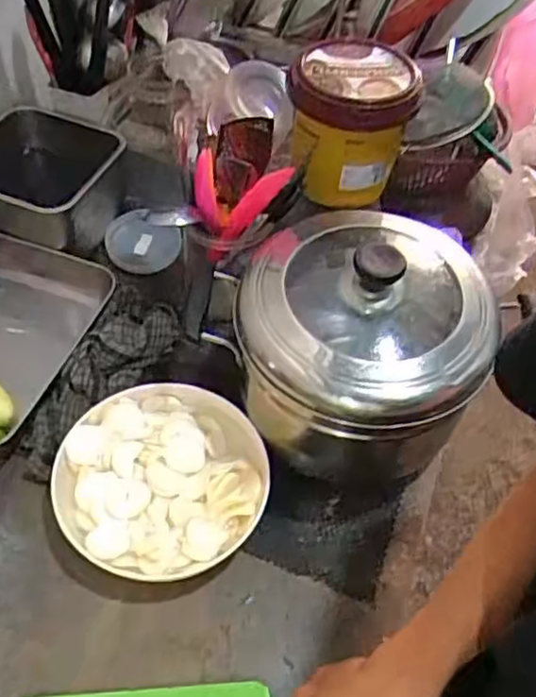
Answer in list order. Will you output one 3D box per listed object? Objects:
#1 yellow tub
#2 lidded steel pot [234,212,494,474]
[{"bbox_3d":[0.079,-0.217,0.696,0.116,0.128,0.118,3,51,-3],"label":"yellow tub"},{"bbox_3d":[0.079,-0.009,0.630,0.194,0.191,0.198,3,51,-3],"label":"lidded steel pot"}]

